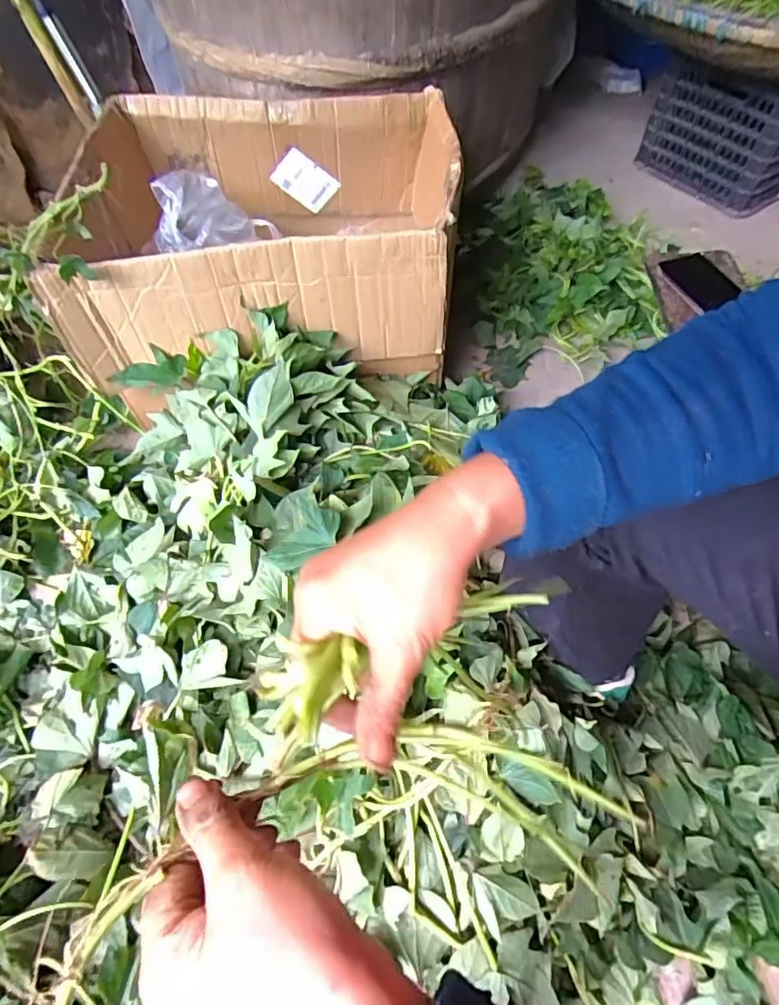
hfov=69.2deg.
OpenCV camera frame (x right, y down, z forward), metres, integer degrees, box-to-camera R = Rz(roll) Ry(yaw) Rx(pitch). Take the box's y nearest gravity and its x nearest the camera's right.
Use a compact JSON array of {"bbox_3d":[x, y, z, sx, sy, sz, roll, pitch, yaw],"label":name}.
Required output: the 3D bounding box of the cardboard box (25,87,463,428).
[{"bbox_3d":[-0.178,-0.418,0.889,0.561,0.247,0.435,-7,54,-4],"label":"cardboard box"}]

